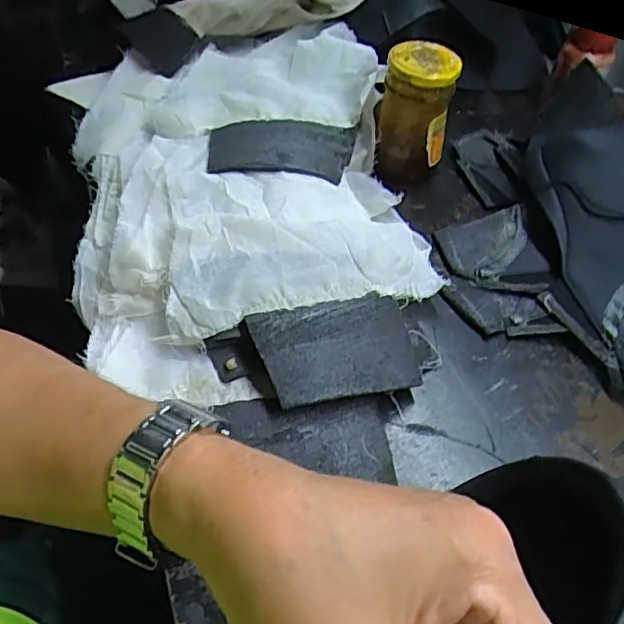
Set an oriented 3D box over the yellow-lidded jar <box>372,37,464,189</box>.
[{"bbox_3d":[0.086,-0.163,0.484,0.056,0.108,0.048,14,51,7],"label":"yellow-lidded jar"}]

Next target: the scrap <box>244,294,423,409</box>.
[{"bbox_3d":[0.019,0.023,0.350,0.103,0.010,0.061,-8,69,-27],"label":"scrap"}]

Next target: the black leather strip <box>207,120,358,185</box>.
[{"bbox_3d":[-0.022,-0.132,0.458,0.118,0.024,0.077,1,50,-3],"label":"black leather strip"}]

